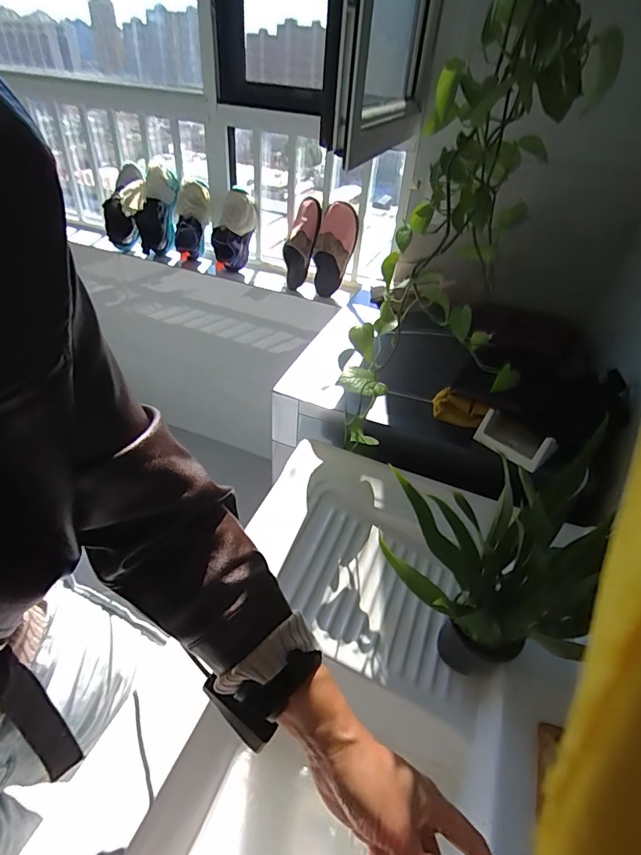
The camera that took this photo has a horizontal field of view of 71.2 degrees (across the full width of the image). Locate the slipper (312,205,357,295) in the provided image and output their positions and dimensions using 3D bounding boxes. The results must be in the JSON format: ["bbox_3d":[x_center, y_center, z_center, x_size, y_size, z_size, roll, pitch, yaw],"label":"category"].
[{"bbox_3d":[0.036,-0.508,1.292,0.102,0.255,0.078,20,20,16],"label":"slipper"}]

